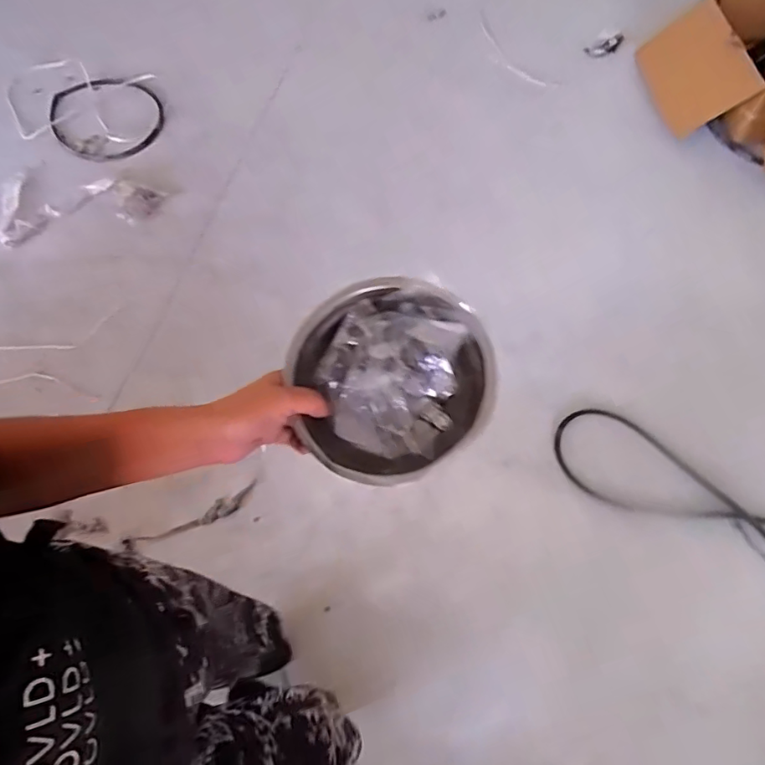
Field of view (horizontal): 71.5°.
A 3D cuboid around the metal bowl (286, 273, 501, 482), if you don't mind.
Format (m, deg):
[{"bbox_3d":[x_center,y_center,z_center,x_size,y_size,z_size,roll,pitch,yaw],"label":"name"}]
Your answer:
[{"bbox_3d":[0.002,-0.003,0.472,0.169,0.089,0.169,-1,66,1],"label":"metal bowl"}]

